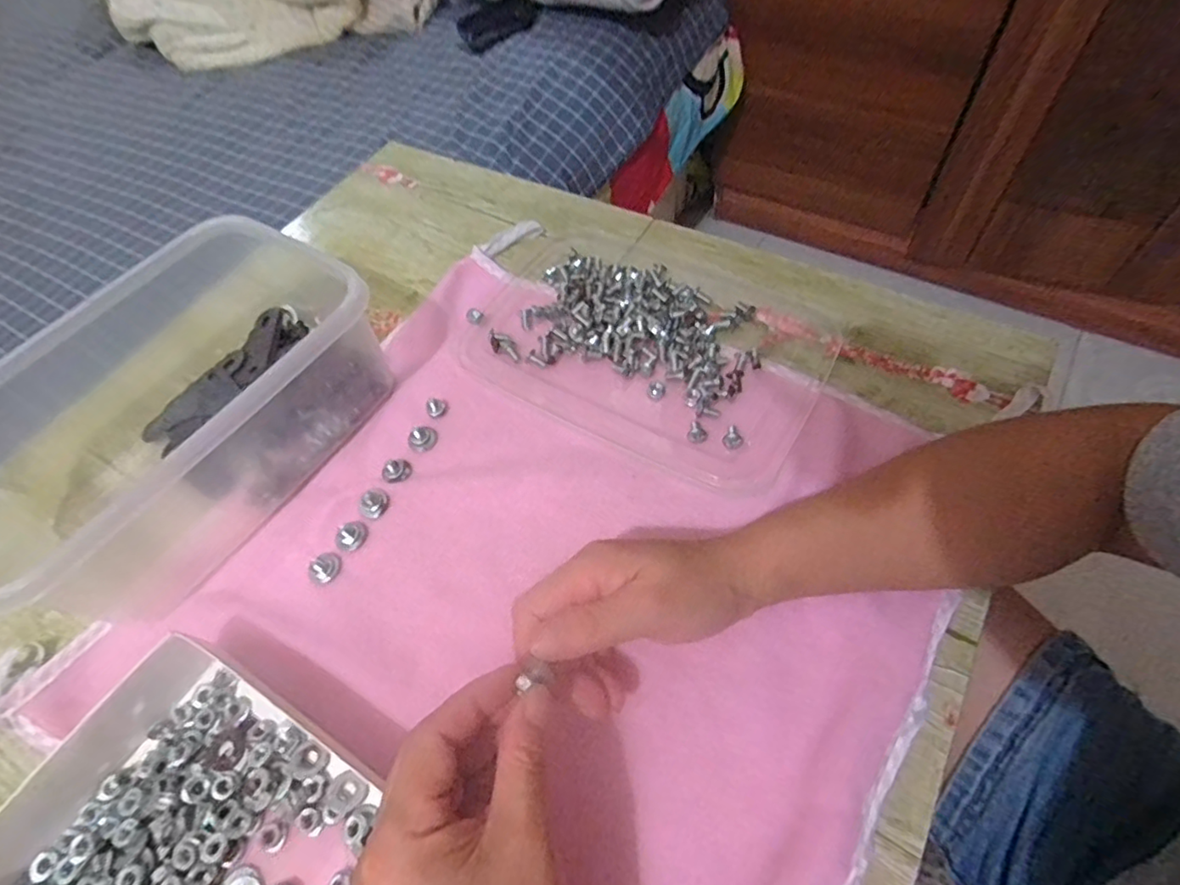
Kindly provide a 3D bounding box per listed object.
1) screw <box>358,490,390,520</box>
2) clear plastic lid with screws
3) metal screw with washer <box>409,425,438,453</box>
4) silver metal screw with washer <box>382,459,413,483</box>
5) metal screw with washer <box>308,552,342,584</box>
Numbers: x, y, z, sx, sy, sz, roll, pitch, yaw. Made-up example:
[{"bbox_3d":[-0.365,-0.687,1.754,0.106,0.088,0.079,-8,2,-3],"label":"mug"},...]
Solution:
[{"bbox_3d":[-0.131,0.036,0.351,0.016,0.007,0.018,27,67,17],"label":"screw"},{"bbox_3d":[0.040,-0.077,0.406,0.236,0.016,0.175,28,67,17],"label":"clear plastic lid with screws"},{"bbox_3d":[-0.107,-0.004,0.372,0.017,0.008,0.018,-2,61,3],"label":"metal screw with washer"},{"bbox_3d":[-0.120,0.017,0.361,0.016,0.007,0.017,-2,61,3],"label":"silver metal screw with washer"},{"bbox_3d":[-0.153,0.071,0.333,0.015,0.007,0.018,27,67,17],"label":"metal screw with washer"}]

